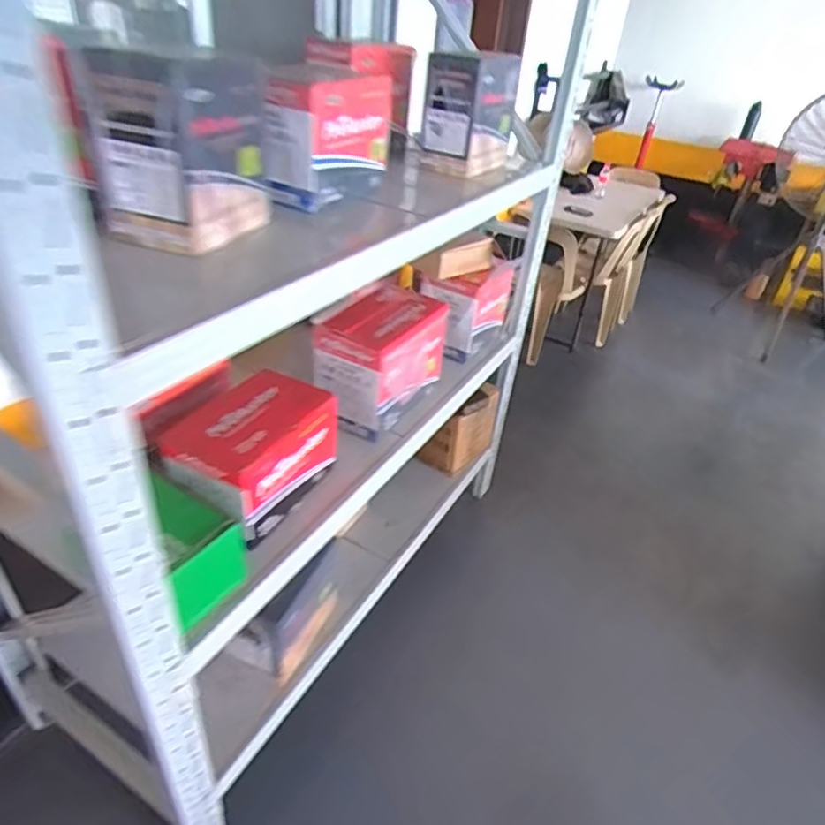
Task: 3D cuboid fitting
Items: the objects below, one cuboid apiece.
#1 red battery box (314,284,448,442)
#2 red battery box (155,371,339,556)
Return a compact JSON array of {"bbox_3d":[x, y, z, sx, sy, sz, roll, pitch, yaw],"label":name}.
[{"bbox_3d":[-0.072,-0.125,1.391,0.201,0.245,0.345,23,39,23],"label":"red battery box"},{"bbox_3d":[-0.300,0.081,1.119,0.186,0.200,0.304,19,37,18],"label":"red battery box"}]

